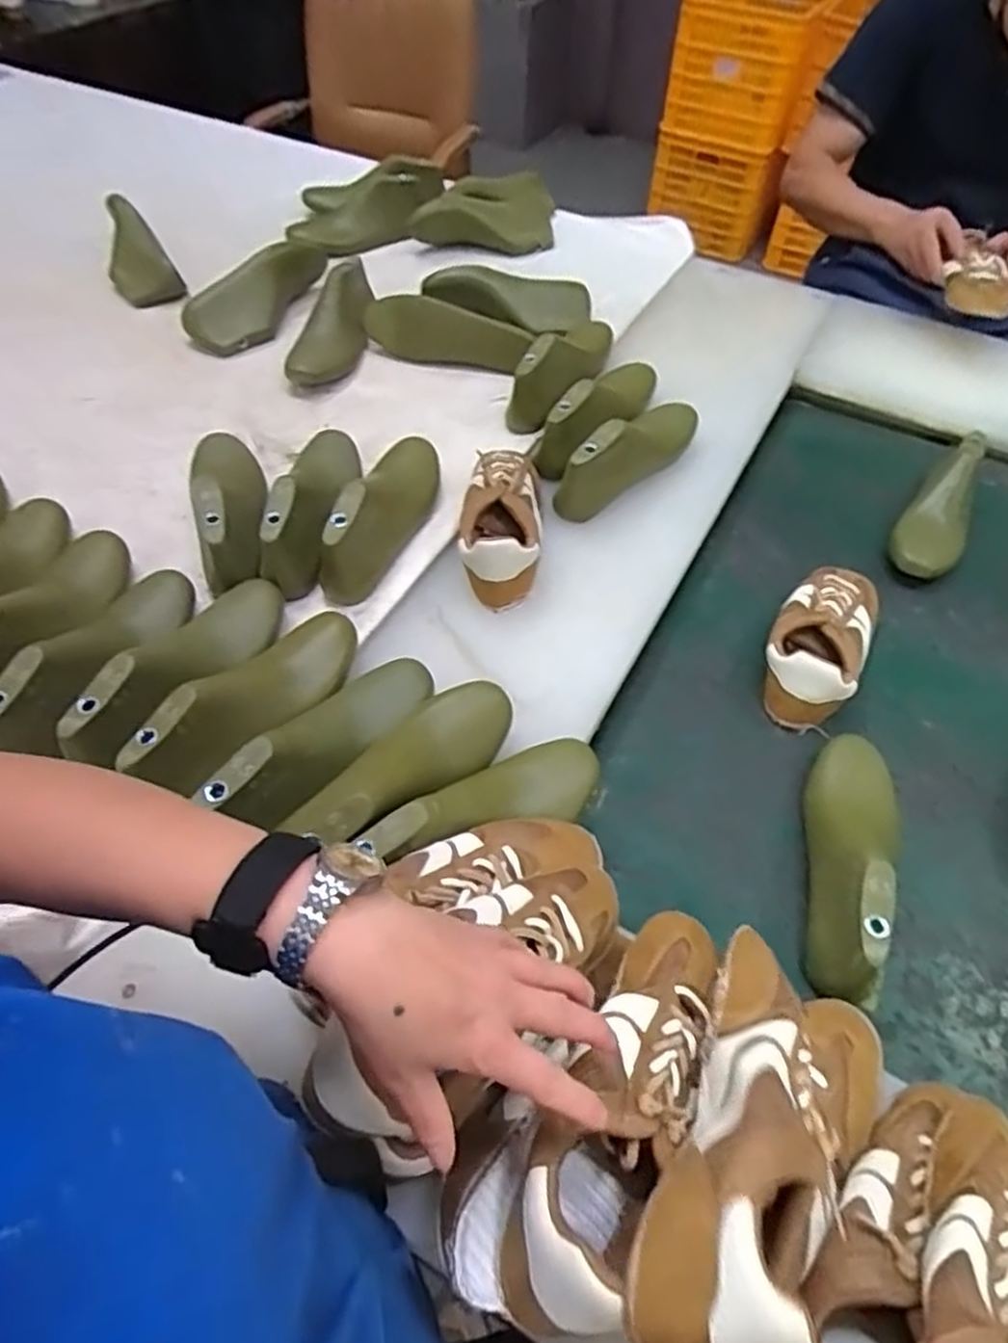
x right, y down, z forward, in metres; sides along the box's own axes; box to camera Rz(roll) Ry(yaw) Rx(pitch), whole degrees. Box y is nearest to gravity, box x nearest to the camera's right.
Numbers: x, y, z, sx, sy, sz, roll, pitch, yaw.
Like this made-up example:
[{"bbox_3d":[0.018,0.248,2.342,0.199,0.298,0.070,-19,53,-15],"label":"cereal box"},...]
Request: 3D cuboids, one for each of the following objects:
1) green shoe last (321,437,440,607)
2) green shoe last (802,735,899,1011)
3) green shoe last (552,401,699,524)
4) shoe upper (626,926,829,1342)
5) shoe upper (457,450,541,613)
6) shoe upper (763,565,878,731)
[{"bbox_3d":[-0.125,-0.181,0.803,0.075,0.087,0.241,11,54,8],"label":"green shoe last"},{"bbox_3d":[0.293,0.154,0.630,0.075,0.084,0.247,11,54,8],"label":"green shoe last"},{"bbox_3d":[0.146,-0.264,0.880,0.074,0.081,0.239,34,60,22],"label":"green shoe last"},{"bbox_3d":[0.129,0.231,0.394,0.078,0.068,0.212,19,39,14],"label":"shoe upper"},{"bbox_3d":[-0.003,-0.161,0.798,0.082,0.066,0.193,2,53,1],"label":"shoe upper"},{"bbox_3d":[0.333,-0.042,0.793,0.098,0.065,0.223,25,57,17],"label":"shoe upper"}]

